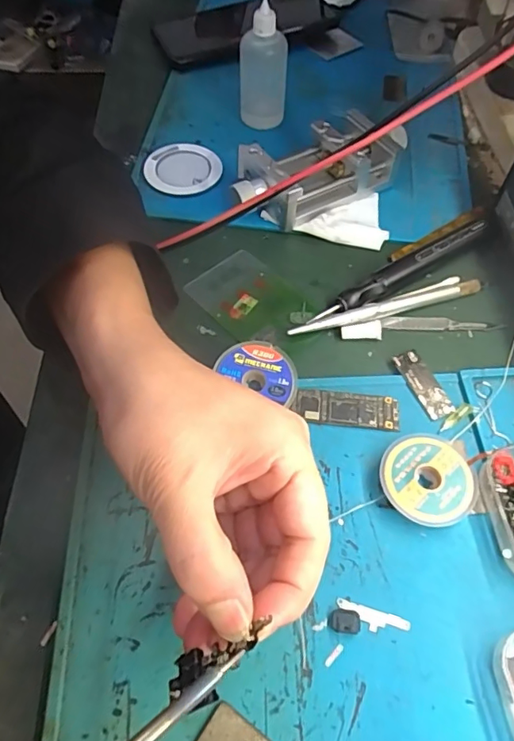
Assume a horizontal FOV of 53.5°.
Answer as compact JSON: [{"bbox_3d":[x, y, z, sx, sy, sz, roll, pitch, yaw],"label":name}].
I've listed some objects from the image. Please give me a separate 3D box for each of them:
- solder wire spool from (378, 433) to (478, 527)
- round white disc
[{"bbox_3d":[0.083,0.055,0.252,0.044,0.013,0.044,0,58,0],"label":"solder wire spool"},{"bbox_3d":[-0.056,-0.153,0.383,0.056,0.004,0.056,0,58,0],"label":"round white disc"}]

